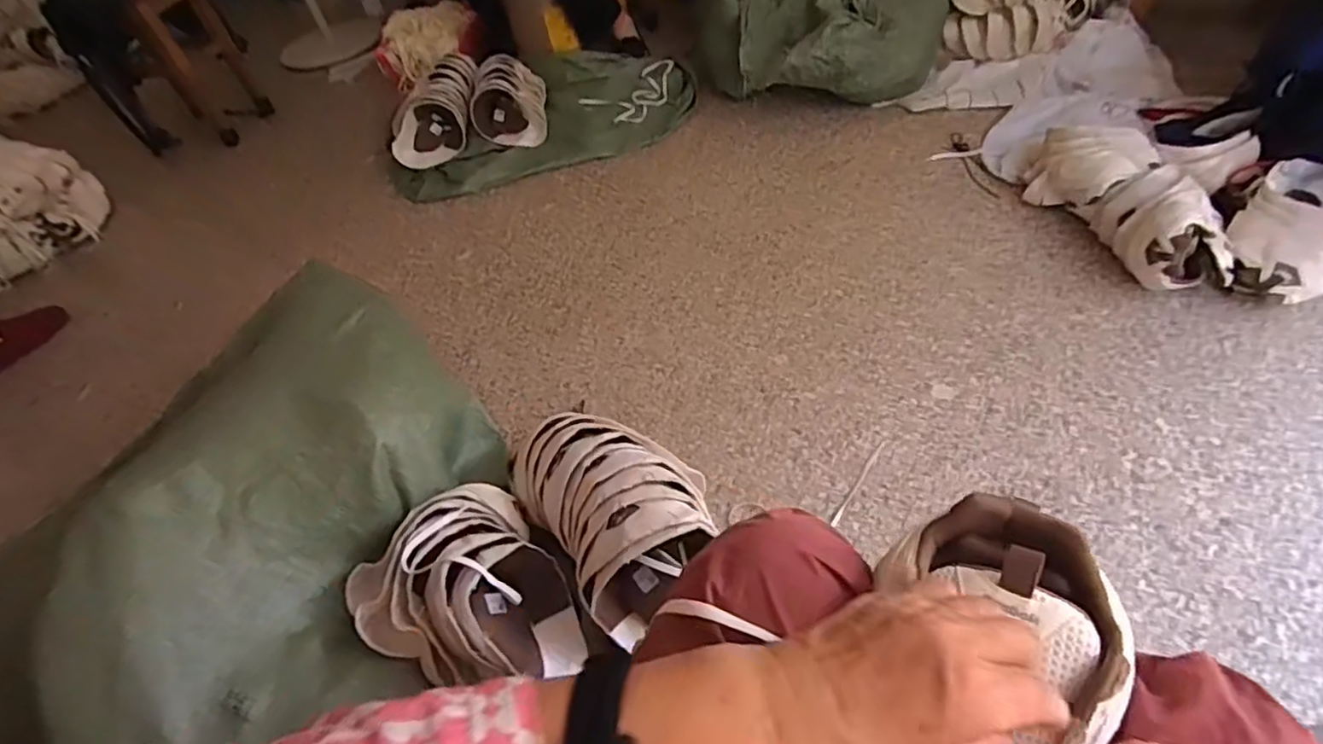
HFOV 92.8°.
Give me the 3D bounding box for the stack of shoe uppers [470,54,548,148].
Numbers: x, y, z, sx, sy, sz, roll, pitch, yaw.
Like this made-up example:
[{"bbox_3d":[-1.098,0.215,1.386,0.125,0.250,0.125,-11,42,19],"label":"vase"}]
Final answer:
[{"bbox_3d":[-0.385,-0.685,1.599,0.178,0.118,0.292,-10,50,2],"label":"stack of shoe uppers"}]

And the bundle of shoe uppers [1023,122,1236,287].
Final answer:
[{"bbox_3d":[0.778,-0.278,1.059,0.135,0.147,0.366,-16,49,-2],"label":"bundle of shoe uppers"}]

